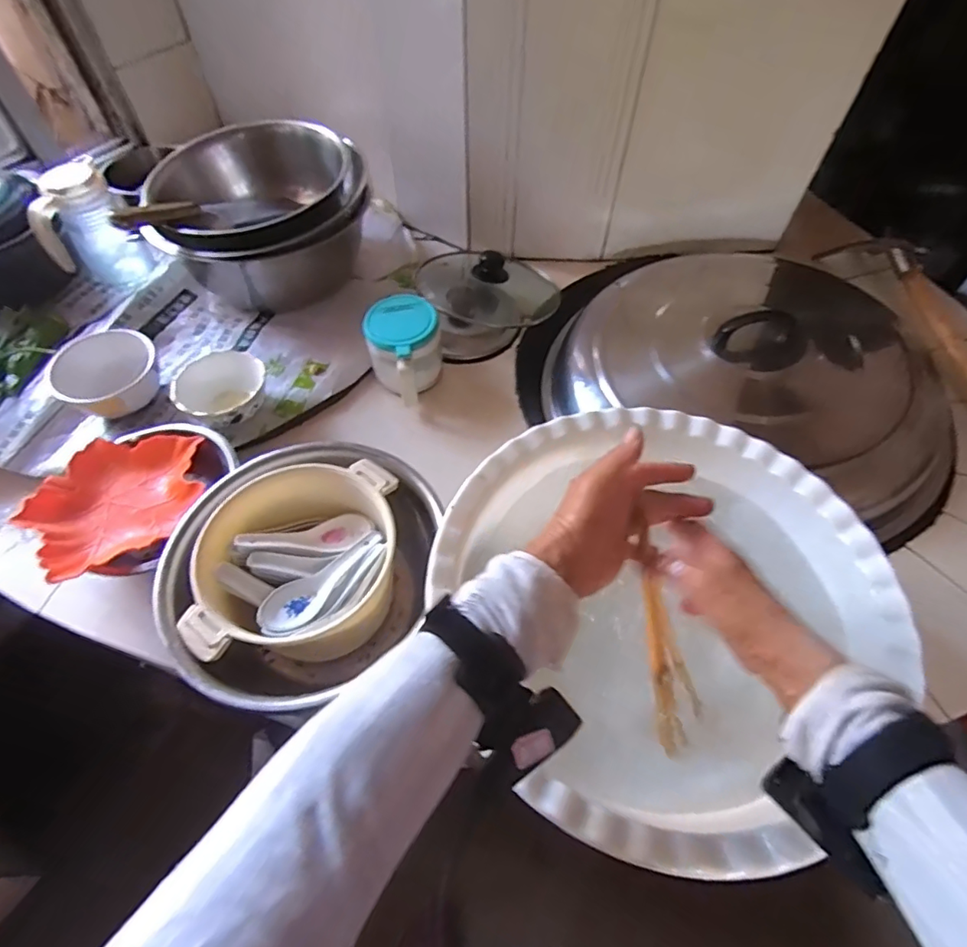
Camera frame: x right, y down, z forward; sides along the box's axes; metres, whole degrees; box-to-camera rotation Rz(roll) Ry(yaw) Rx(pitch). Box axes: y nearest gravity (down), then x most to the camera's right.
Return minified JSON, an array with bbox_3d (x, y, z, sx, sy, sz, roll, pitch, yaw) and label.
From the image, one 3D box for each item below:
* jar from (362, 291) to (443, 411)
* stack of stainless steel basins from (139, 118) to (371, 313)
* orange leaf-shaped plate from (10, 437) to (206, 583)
[{"bbox_3d":[-0.104,-0.164,0.720,0.093,0.089,0.126,-6,58,-6],"label":"jar"},{"bbox_3d":[-0.326,-0.386,0.818,0.289,0.180,0.245,-22,61,-15],"label":"stack of stainless steel basins"},{"bbox_3d":[-0.403,0.026,0.595,0.158,0.043,0.185,25,61,13],"label":"orange leaf-shaped plate"}]

